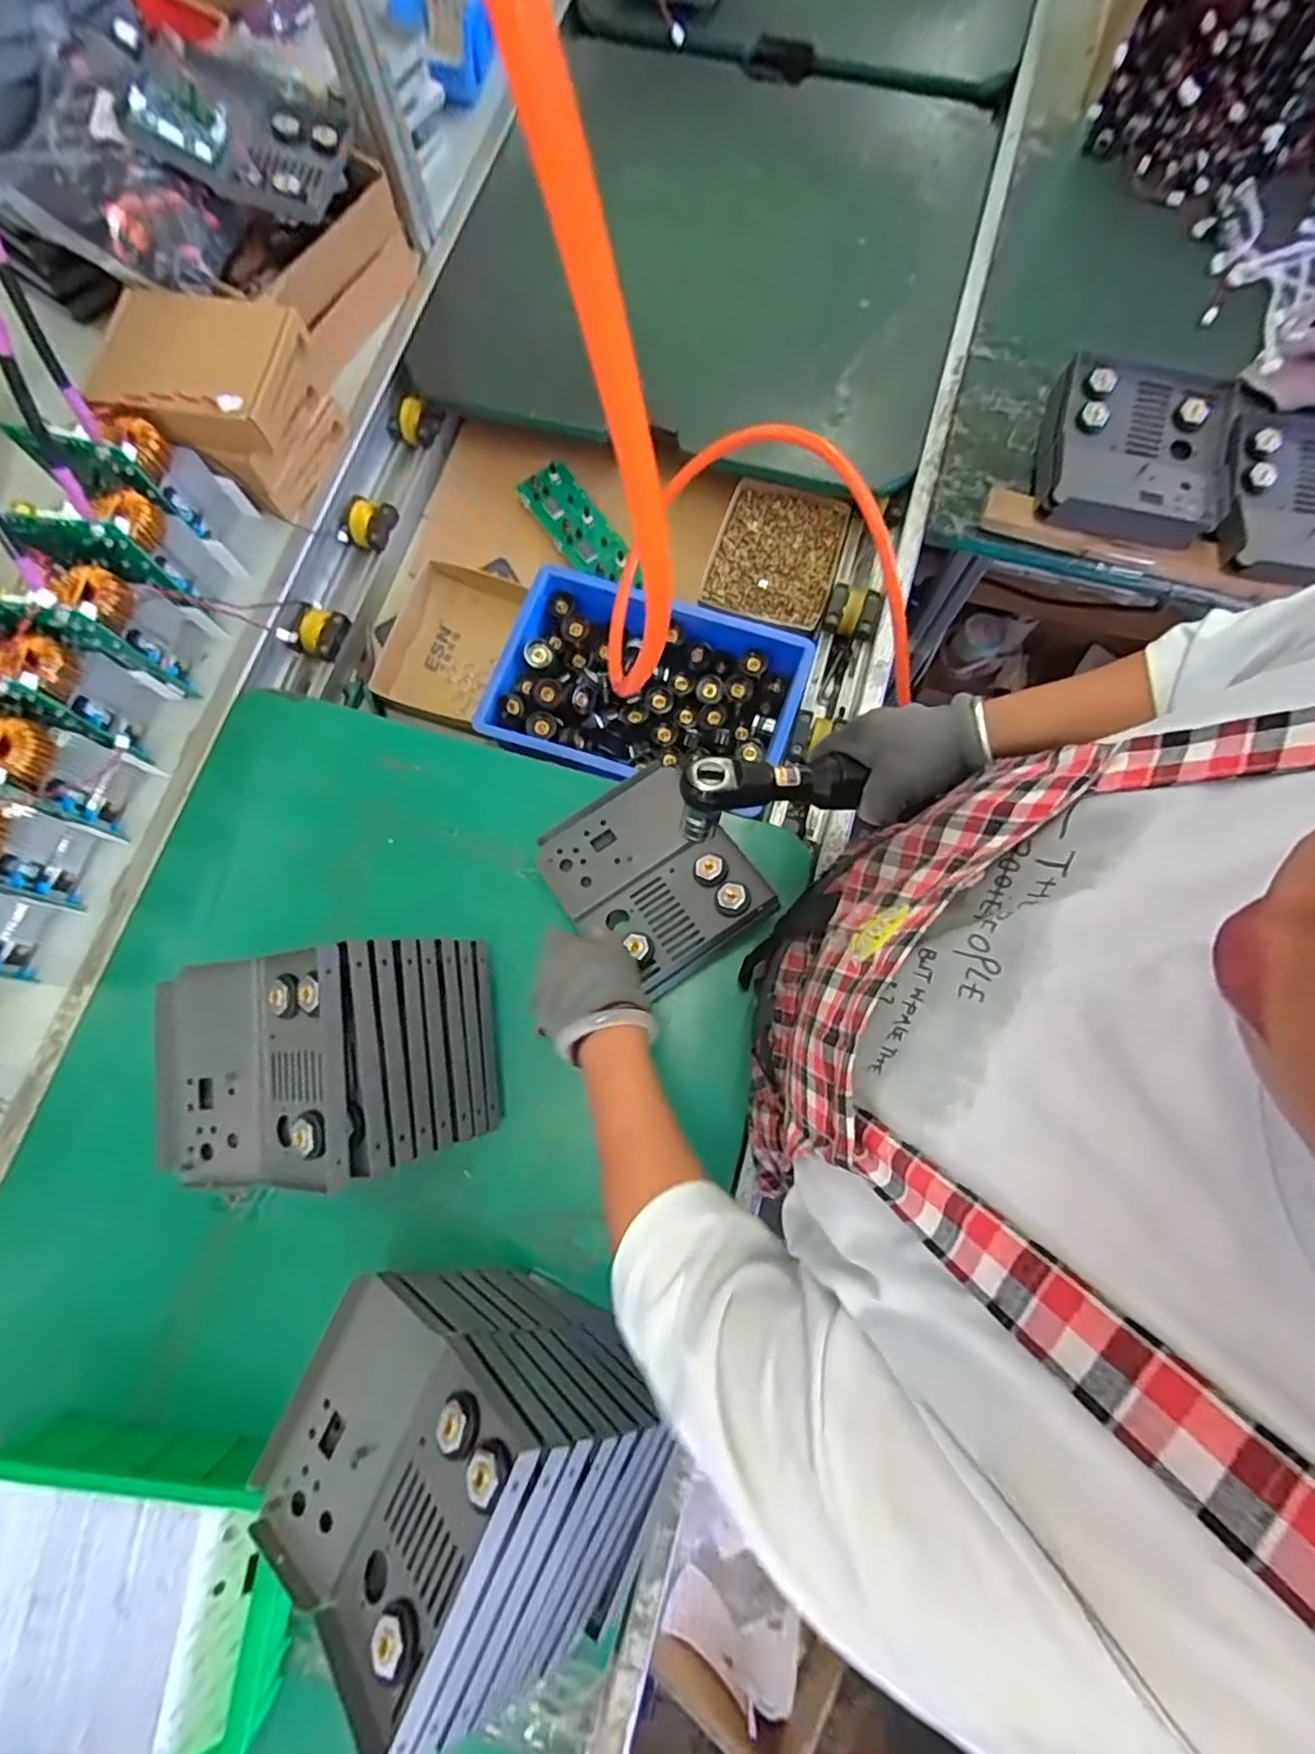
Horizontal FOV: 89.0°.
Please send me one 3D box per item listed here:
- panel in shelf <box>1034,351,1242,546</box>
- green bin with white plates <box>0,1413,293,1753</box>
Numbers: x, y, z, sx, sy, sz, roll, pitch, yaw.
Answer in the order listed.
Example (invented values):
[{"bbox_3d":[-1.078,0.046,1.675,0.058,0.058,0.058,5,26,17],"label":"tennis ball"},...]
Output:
[{"bbox_3d":[0.481,-0.433,0.673,0.174,0.034,0.175,12,77,4],"label":"panel in shelf"},{"bbox_3d":[-0.396,0.506,0.478,0.271,0.080,0.186,2,77,2],"label":"green bin with white plates"}]

